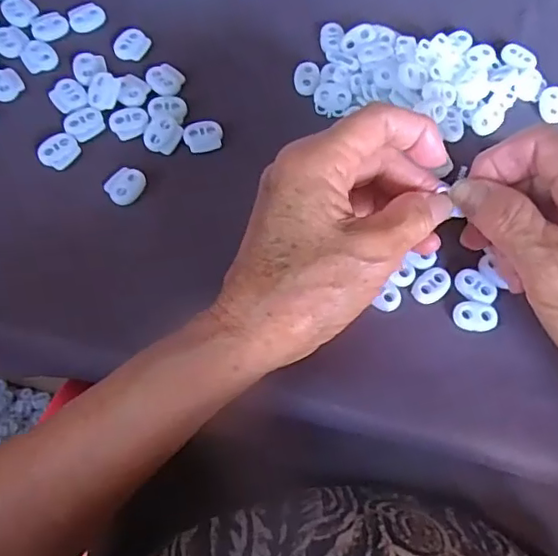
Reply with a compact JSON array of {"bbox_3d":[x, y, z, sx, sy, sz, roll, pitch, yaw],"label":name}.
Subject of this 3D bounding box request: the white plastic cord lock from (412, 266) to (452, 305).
[{"bbox_3d":[0.081,0.003,0.310,0.023,0.004,0.016,-35,74,-15],"label":"white plastic cord lock"}]

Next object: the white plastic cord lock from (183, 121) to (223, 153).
[{"bbox_3d":[-0.044,-0.082,0.340,0.022,0.004,0.020,1,68,-2],"label":"white plastic cord lock"}]

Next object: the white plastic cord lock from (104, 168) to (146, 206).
[{"bbox_3d":[-0.085,-0.052,0.328,0.018,0.006,0.022,40,72,12],"label":"white plastic cord lock"}]

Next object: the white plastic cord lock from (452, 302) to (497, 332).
[{"bbox_3d":[0.102,0.020,0.306,0.022,0.004,0.014,7,68,0],"label":"white plastic cord lock"}]

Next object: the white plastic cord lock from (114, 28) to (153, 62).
[{"bbox_3d":[-0.091,-0.145,0.361,0.020,0.004,0.024,21,69,5],"label":"white plastic cord lock"}]

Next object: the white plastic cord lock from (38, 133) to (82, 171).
[{"bbox_3d":[-0.125,-0.072,0.333,0.019,0.004,0.022,37,71,11],"label":"white plastic cord lock"}]

